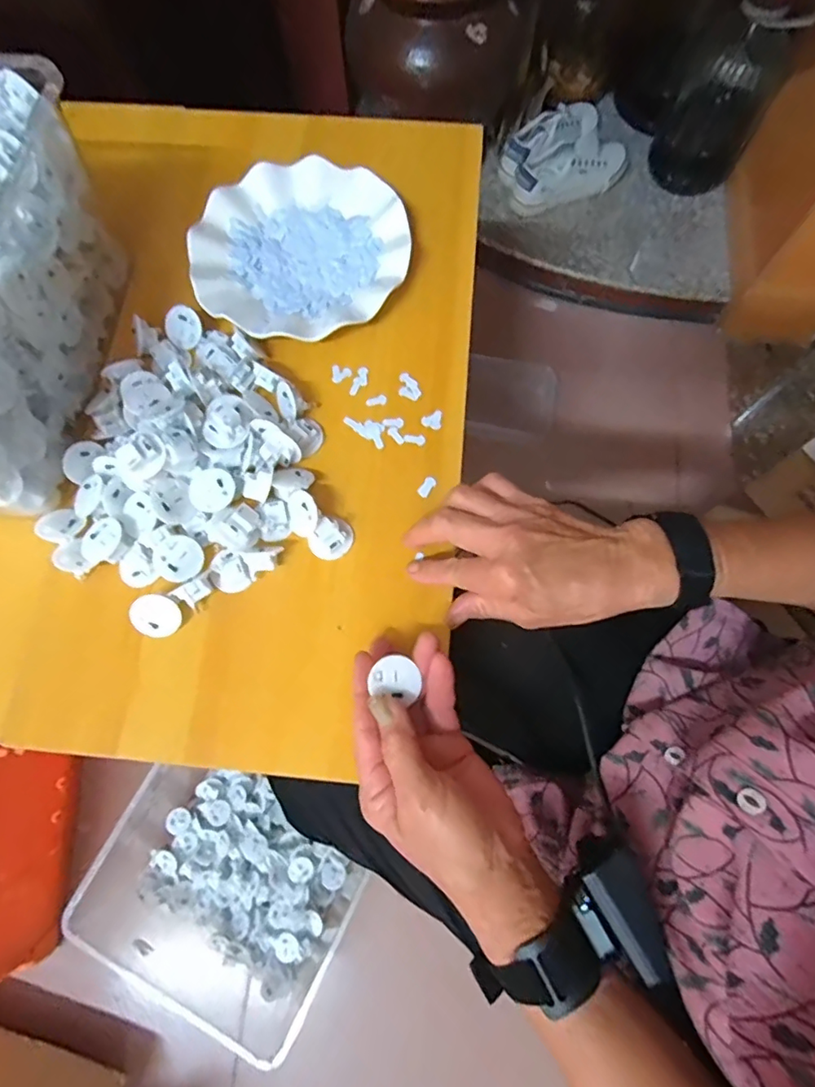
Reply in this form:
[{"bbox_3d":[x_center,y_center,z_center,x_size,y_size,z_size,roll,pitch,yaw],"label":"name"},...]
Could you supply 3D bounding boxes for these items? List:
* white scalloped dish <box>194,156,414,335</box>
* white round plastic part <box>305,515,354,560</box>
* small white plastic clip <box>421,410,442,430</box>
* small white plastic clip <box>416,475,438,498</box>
[{"bbox_3d":[-0.090,-0.254,0.470,0.178,0.021,0.178,0,73,1],"label":"white scalloped dish"},{"bbox_3d":[-0.055,-0.004,0.399,0.027,0.016,0.032,42,78,12],"label":"white round plastic part"},{"bbox_3d":[0.019,-0.100,0.436,0.016,0.004,0.017,5,73,2],"label":"small white plastic clip"},{"bbox_3d":[0.015,-0.044,0.420,0.010,0.004,0.017,36,77,11],"label":"small white plastic clip"}]

